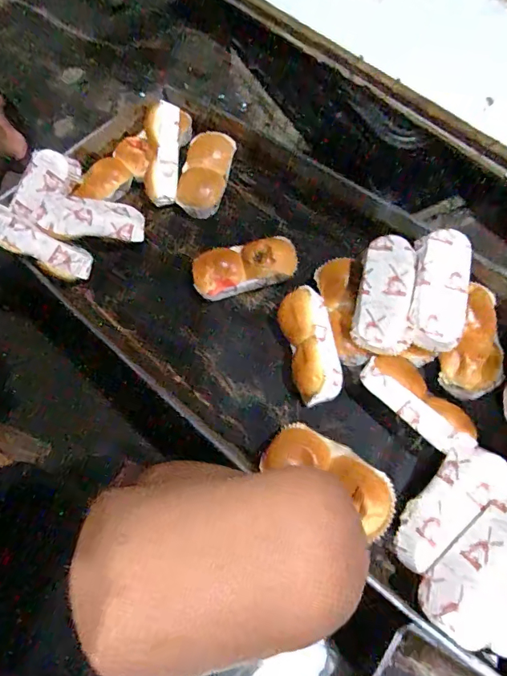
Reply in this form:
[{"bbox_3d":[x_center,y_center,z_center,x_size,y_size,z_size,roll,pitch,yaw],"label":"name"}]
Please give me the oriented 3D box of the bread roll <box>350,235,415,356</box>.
[{"bbox_3d":[0.156,-0.049,0.533,0.064,0.056,0.139,8,64,8],"label":"bread roll"}]

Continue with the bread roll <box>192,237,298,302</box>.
[{"bbox_3d":[-0.011,-0.096,0.621,0.140,0.042,0.066,-16,80,5],"label":"bread roll"}]

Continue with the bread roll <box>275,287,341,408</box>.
[{"bbox_3d":[0.069,0.007,0.549,0.057,0.050,0.146,-10,69,-6],"label":"bread roll"}]

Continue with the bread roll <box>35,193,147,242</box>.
[{"bbox_3d":[-0.228,-0.168,0.636,0.141,0.039,0.062,-3,66,-33],"label":"bread roll"}]

